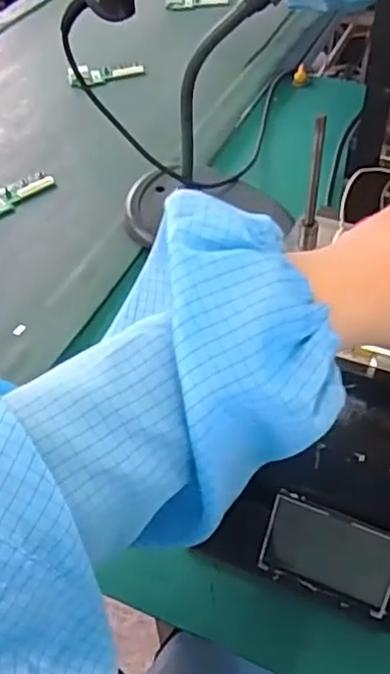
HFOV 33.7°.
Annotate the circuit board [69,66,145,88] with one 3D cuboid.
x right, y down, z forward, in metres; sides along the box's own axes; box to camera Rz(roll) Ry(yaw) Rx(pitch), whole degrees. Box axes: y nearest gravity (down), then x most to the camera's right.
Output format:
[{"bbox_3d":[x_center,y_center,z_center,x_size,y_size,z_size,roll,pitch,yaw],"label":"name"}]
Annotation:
[{"bbox_3d":[-0.118,-0.349,0.849,0.099,0.008,0.044,-14,49,-8],"label":"circuit board"}]

